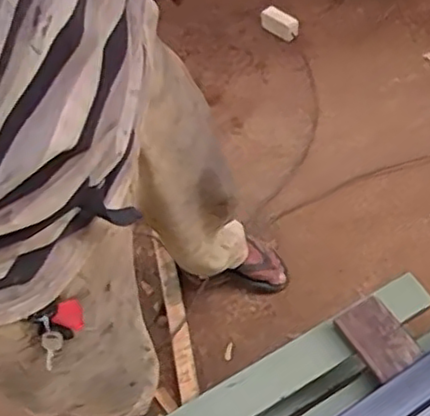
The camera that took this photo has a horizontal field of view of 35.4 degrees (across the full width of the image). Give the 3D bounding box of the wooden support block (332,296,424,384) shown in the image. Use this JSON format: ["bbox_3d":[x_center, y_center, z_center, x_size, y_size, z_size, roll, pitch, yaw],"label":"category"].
[{"bbox_3d":[0.272,0.220,1.132,0.089,0.032,0.134,-26,60,-15],"label":"wooden support block"}]

